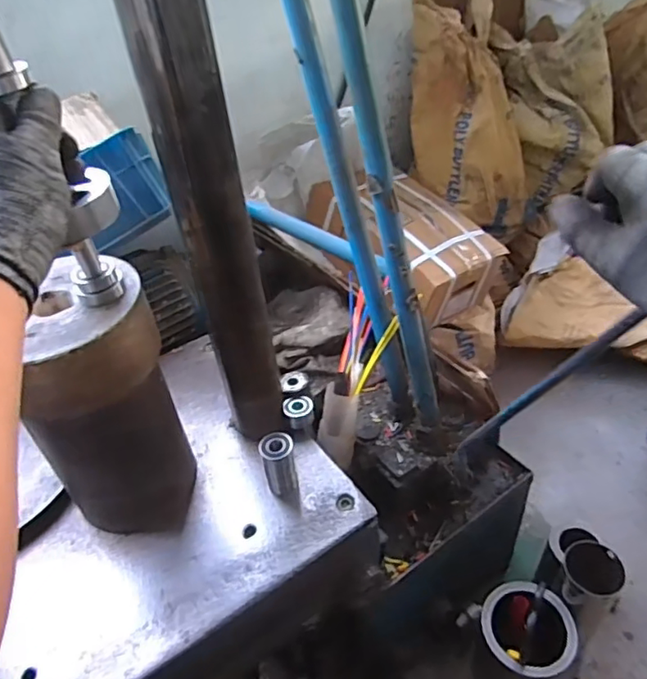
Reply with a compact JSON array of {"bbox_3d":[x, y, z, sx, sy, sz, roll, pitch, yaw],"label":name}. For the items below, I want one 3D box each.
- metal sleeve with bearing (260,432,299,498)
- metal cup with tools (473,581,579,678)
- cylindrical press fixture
[{"bbox_3d":[-0.046,0.132,0.604,0.033,0.069,0.031,-12,41,-6],"label":"metal sleeve with bearing"},{"bbox_3d":[0.271,0.428,0.788,0.112,0.221,0.107,-4,41,3],"label":"metal cup with tools"},{"bbox_3d":[-0.203,0.073,0.554,0.130,0.248,0.105,-26,44,-21],"label":"cylindrical press fixture"}]

